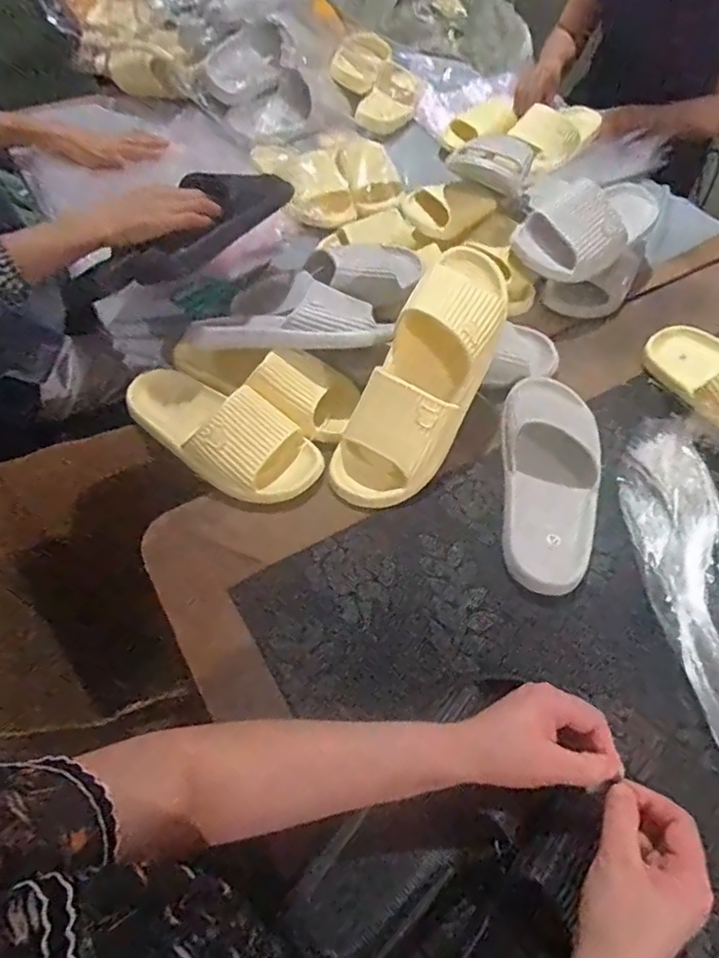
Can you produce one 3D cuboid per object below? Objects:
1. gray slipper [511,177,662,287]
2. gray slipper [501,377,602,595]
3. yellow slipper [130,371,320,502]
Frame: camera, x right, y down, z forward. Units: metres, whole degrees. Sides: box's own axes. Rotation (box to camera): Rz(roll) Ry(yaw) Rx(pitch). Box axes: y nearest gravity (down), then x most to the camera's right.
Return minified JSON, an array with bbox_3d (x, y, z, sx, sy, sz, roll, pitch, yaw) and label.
[{"bbox_3d":[0.330,-0.361,0.806,0.274,0.069,0.102,-38,63,-24],"label":"gray slipper"},{"bbox_3d":[0.207,-0.014,0.636,0.108,0.066,0.273,7,55,3],"label":"gray slipper"},{"bbox_3d":[-0.162,-0.057,0.652,0.241,0.068,0.109,27,59,16],"label":"yellow slipper"}]

